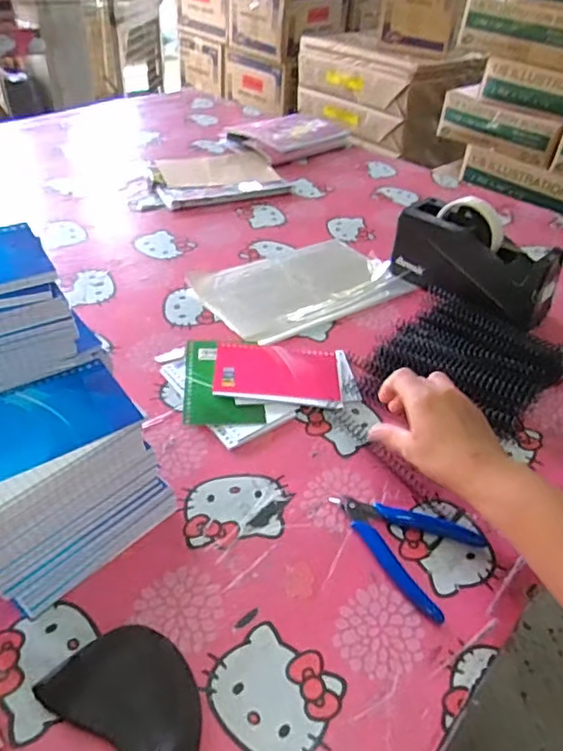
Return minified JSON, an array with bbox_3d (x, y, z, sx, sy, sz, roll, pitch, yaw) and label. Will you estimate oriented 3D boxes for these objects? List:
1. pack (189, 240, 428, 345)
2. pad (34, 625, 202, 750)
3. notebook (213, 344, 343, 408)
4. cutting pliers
[{"bbox_3d":[0.026,-0.120,0.740,0.252,0.012,0.165,-22,48,-28],"label":"pack"},{"bbox_3d":[-0.089,0.201,0.351,0.101,0.024,0.066,25,45,22],"label":"pad"},{"bbox_3d":[-0.003,-0.004,0.595,0.130,0.008,0.089,5,41,0],"label":"notebook"},{"bbox_3d":[0.108,0.130,0.461,0.084,0.009,0.119,-22,48,-28],"label":"cutting pliers"}]

